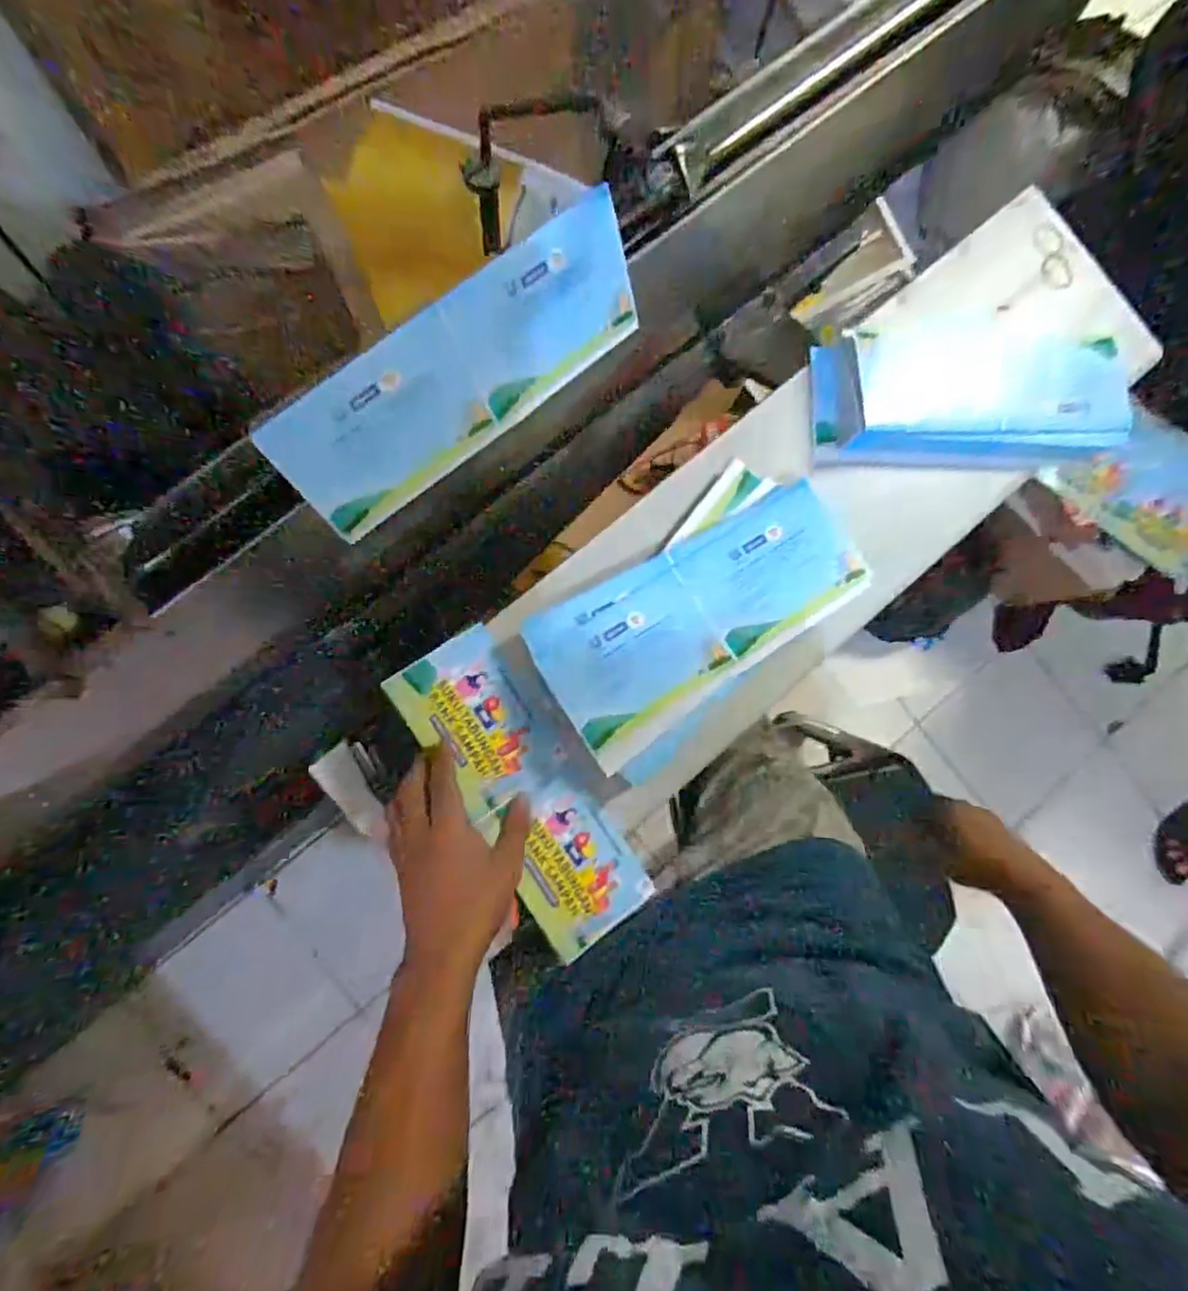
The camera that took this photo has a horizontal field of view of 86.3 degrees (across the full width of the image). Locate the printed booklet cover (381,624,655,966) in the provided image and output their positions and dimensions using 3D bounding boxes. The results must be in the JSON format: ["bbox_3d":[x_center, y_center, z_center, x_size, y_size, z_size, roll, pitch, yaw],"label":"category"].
[{"bbox_3d":[-0.065,0.134,0.587,0.105,0.006,0.298,-33,90,-18],"label":"printed booklet cover"}]

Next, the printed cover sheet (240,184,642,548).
[{"bbox_3d":[-0.091,-0.205,0.481,0.298,0.110,0.005,-39,56,-7],"label":"printed cover sheet"}]

